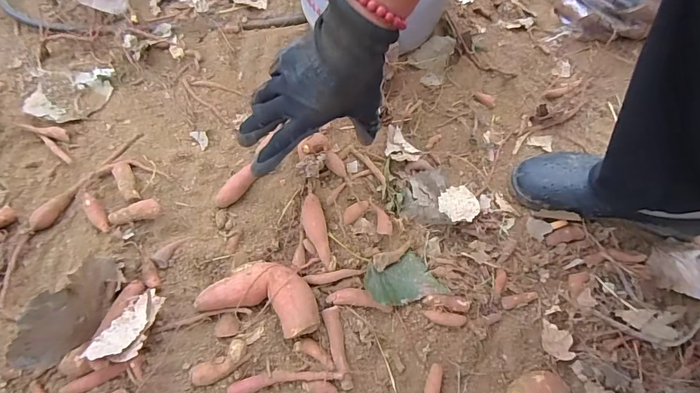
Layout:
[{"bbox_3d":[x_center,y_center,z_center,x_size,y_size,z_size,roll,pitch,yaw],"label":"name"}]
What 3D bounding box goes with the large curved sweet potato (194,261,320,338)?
[{"bbox_3d":[-0.084,0.095,0.391,0.116,0.030,0.060,18,64,6],"label":"large curved sweet potato"}]

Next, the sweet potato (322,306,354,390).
[{"bbox_3d":[-0.012,0.144,0.383,0.016,0.011,0.075,-9,64,-8],"label":"sweet potato"}]

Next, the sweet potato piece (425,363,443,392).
[{"bbox_3d":[0.081,0.183,0.386,0.014,0.009,0.039,14,63,4],"label":"sweet potato piece"}]

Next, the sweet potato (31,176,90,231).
[{"bbox_3d":[-0.329,0.007,0.454,0.016,0.015,0.075,25,65,9],"label":"sweet potato"}]

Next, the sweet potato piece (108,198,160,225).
[{"bbox_3d":[-0.238,0.016,0.442,0.061,0.016,0.027,-14,64,4],"label":"sweet potato piece"}]

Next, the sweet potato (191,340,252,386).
[{"bbox_3d":[-0.121,0.155,0.371,0.055,0.022,0.021,-30,68,-17],"label":"sweet potato"}]

